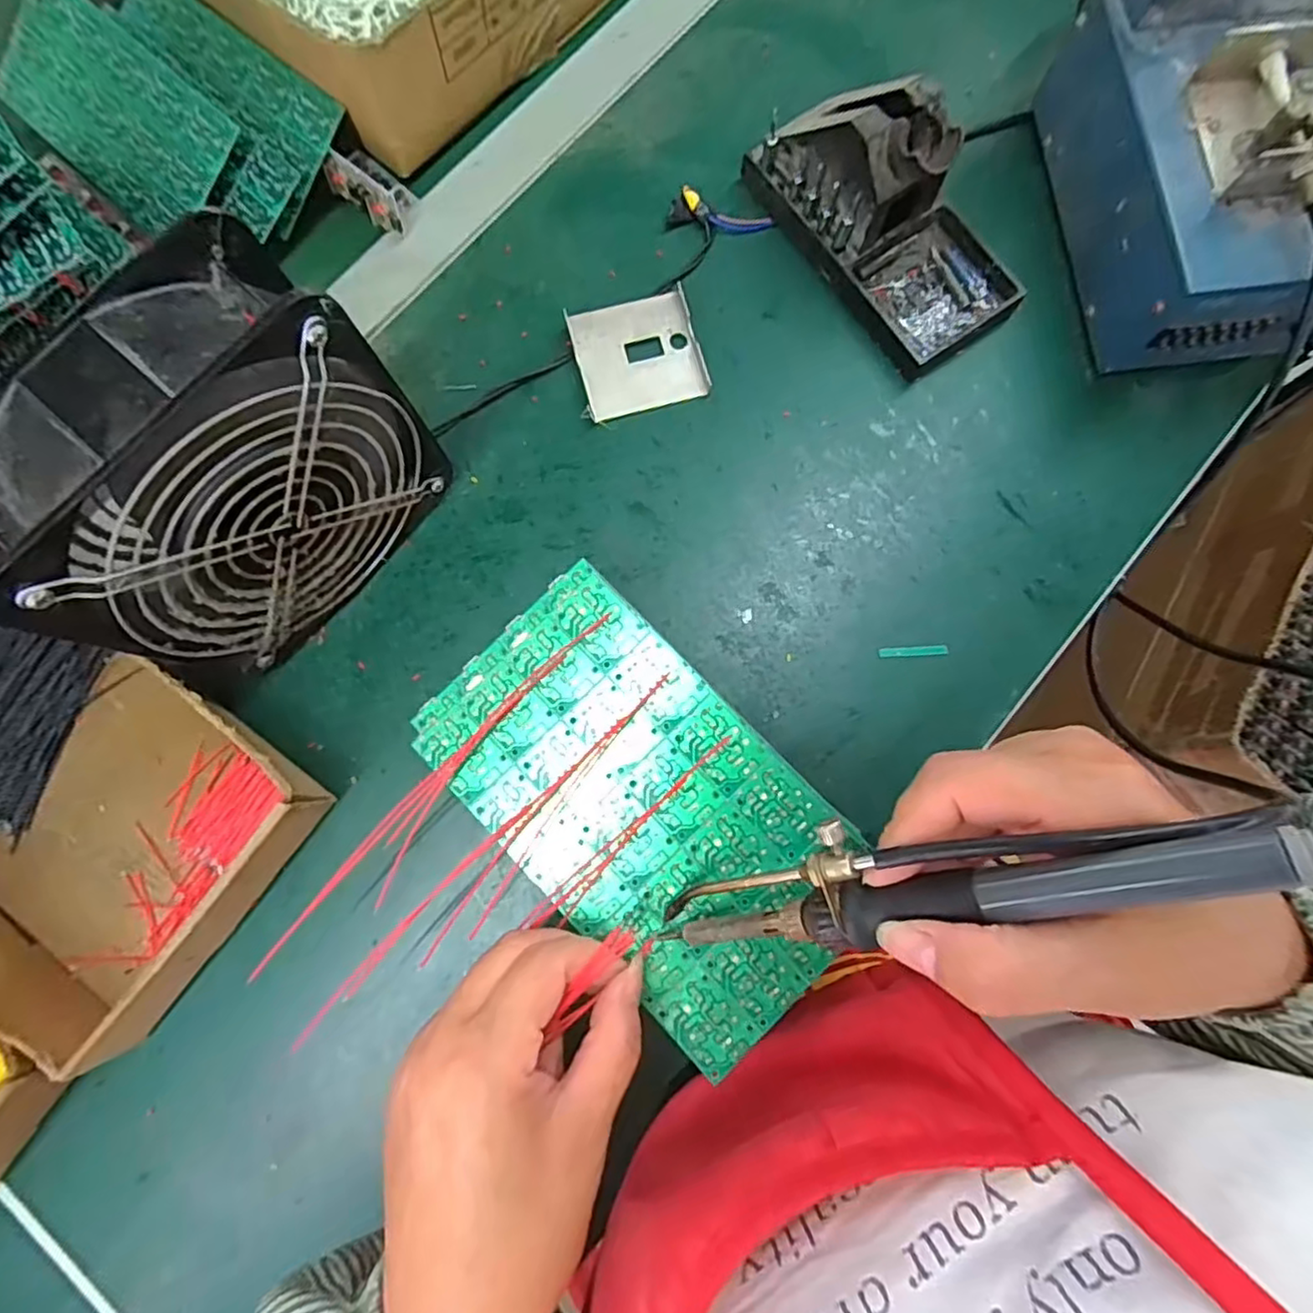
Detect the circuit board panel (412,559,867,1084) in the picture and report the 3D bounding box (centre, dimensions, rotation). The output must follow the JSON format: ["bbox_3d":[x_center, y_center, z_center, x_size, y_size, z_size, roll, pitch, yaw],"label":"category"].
[{"bbox_3d":[-0.004,0.058,0.268,0.104,0.012,0.184,-43,83,-5],"label":"circuit board panel"}]

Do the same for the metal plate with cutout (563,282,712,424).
[{"bbox_3d":[-0.010,-0.169,0.368,0.068,0.009,0.063,-16,80,-3],"label":"metal plate with cutout"}]

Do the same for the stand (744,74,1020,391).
[{"bbox_3d":[0.130,-0.240,0.346,0.080,0.069,0.152,-32,81,-6],"label":"stand"}]

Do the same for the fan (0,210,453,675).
[{"bbox_3d":[-0.177,-0.069,0.281,0.062,0.150,0.155,40,82,6],"label":"fan"}]

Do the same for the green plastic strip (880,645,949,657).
[{"bbox_3d":[0.135,-0.003,0.344,0.036,0.004,0.005,-4,80,-1],"label":"green plastic strip"}]

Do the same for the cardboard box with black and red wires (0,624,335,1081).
[{"bbox_3d":[-0.289,0.059,0.310,0.235,0.044,0.155,36,82,6],"label":"cardboard box with black and red wires"}]

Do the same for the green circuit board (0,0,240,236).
[{"bbox_3d":[-0.310,-0.310,0.374,0.165,0.006,0.077,42,102,9],"label":"green circuit board"}]

